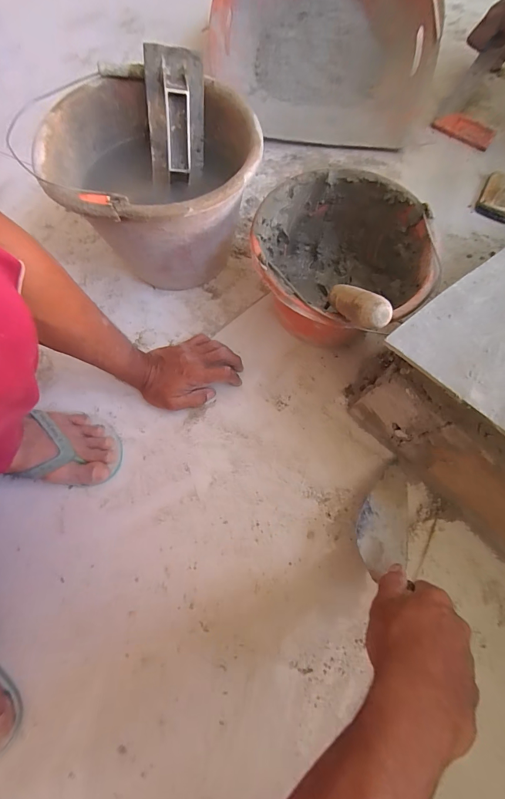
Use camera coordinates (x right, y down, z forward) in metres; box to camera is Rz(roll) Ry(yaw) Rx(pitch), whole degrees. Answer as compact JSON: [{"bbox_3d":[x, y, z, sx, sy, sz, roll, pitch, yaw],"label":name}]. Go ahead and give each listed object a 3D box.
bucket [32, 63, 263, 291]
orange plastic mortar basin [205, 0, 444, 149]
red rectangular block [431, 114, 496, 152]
[{"bbox_3d":[-0.135,-0.304,0.525,0.288,0.213,0.240,3,72,2],"label":"bucket"},{"bbox_3d":[0.137,-0.722,0.677,0.454,0.176,0.366,7,72,4],"label":"orange plastic mortar basin"},{"bbox_3d":[0.432,-0.551,0.696,0.117,0.017,0.055,31,75,11],"label":"red rectangular block"}]

